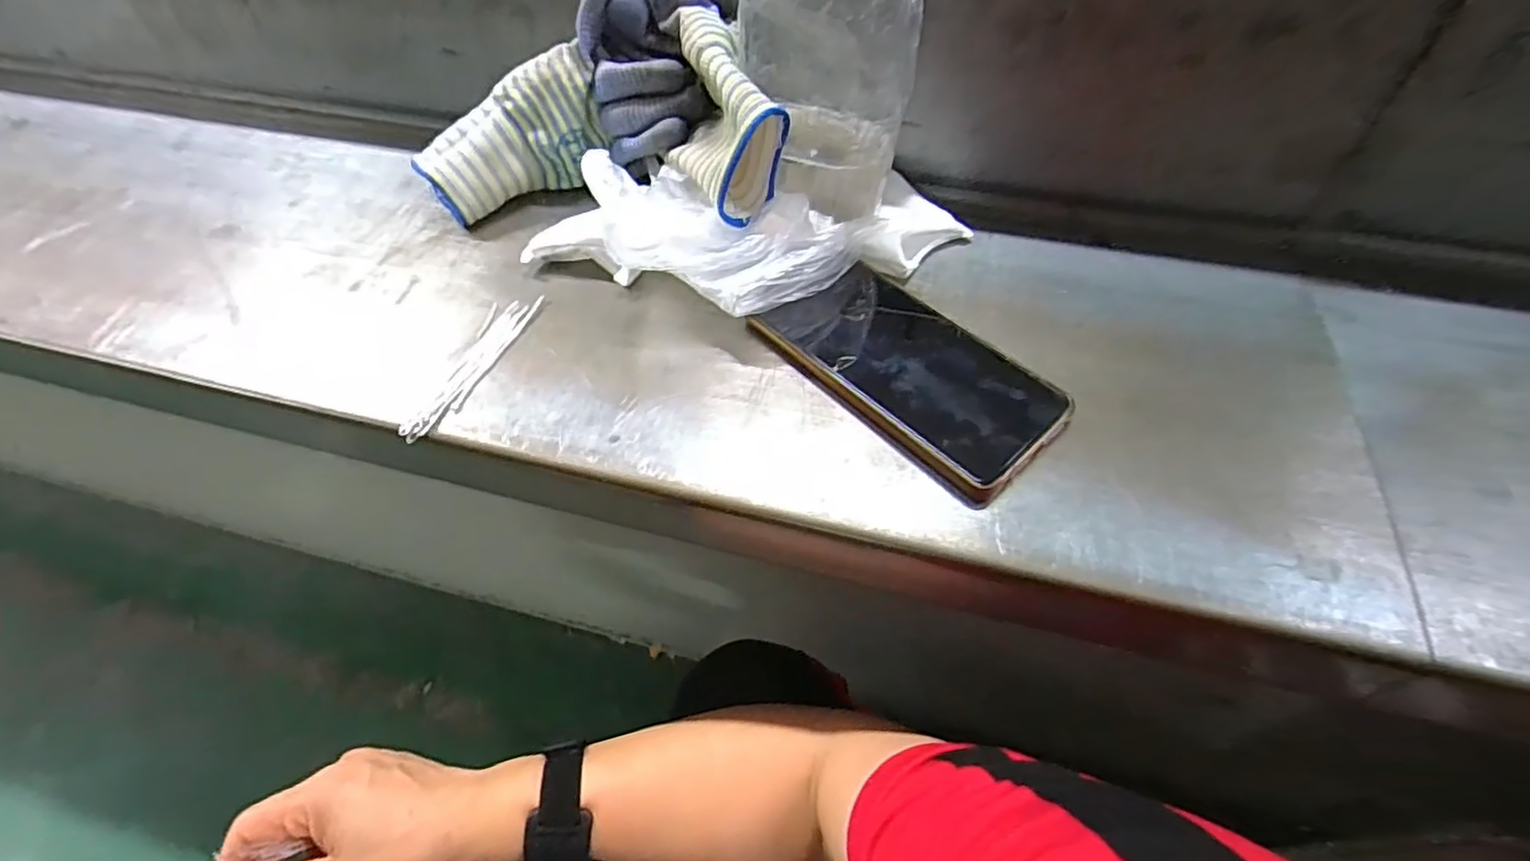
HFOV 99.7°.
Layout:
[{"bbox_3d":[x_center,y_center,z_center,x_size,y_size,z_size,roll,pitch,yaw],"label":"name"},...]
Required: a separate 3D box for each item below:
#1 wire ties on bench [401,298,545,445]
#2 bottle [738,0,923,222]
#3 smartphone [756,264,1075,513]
[{"bbox_3d":[-0.159,-0.037,0.352,0.026,0.004,0.105,13,53,11],"label":"wire ties on bench"},{"bbox_3d":[0.032,-0.200,0.336,0.084,0.194,0.069,1,52,2],"label":"bottle"},{"bbox_3d":[0.070,-0.036,0.337,0.078,0.016,0.162,-35,59,-24],"label":"smartphone"}]

